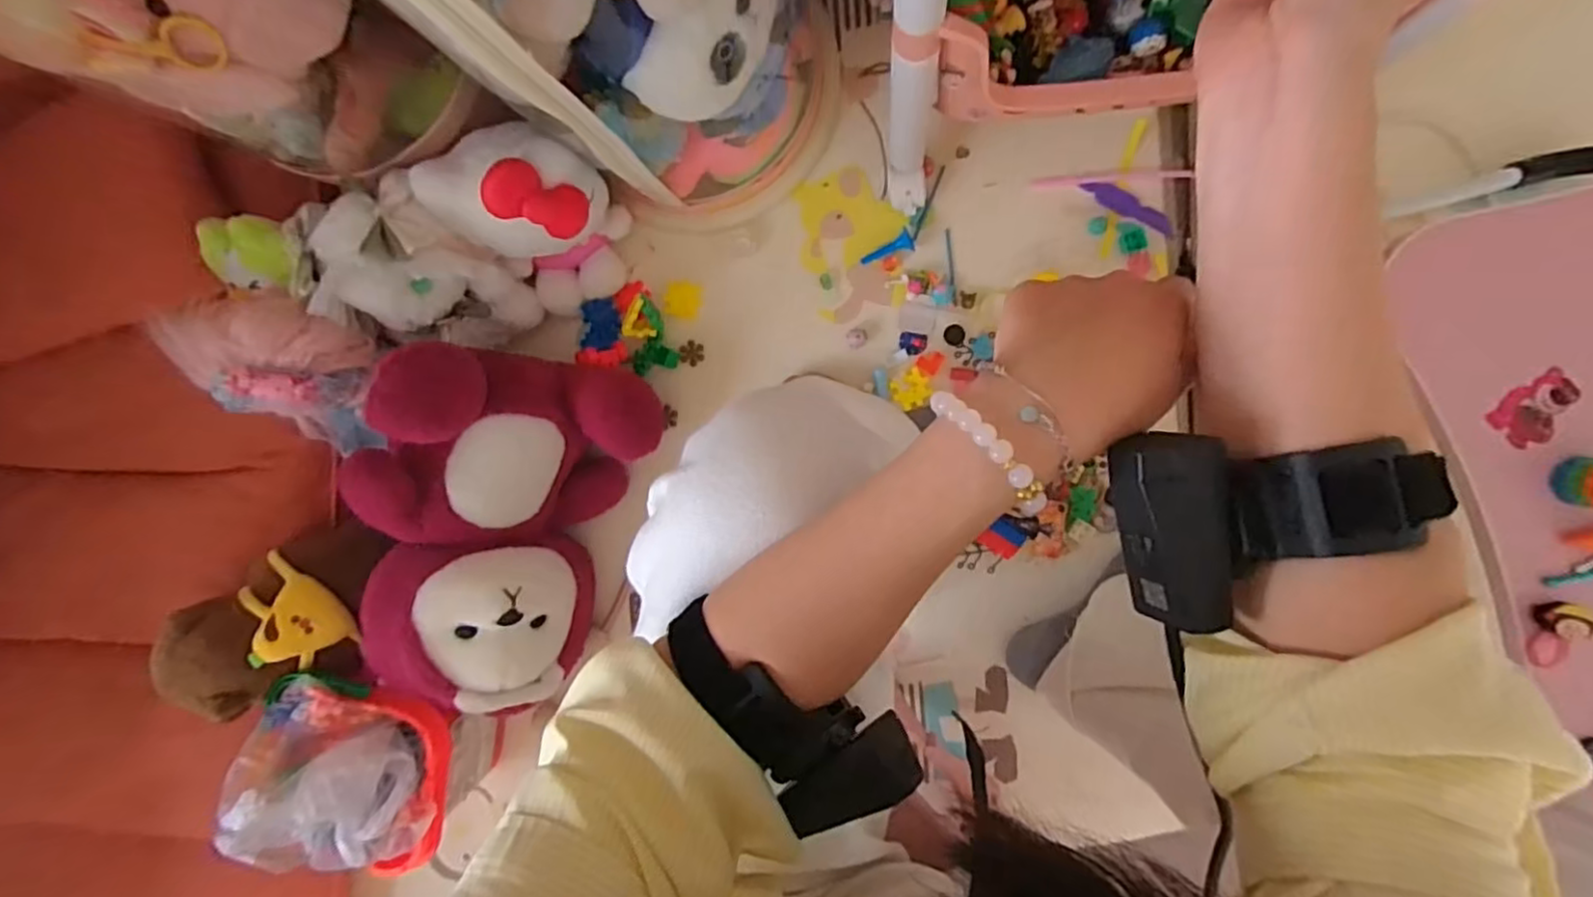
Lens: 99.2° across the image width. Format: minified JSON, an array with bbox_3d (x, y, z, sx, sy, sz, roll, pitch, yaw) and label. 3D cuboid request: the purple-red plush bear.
[{"bbox_3d":[-0.275,0.083,0.668,0.150,0.300,0.345,32,104,38],"label":"purple-red plush bear"}]

